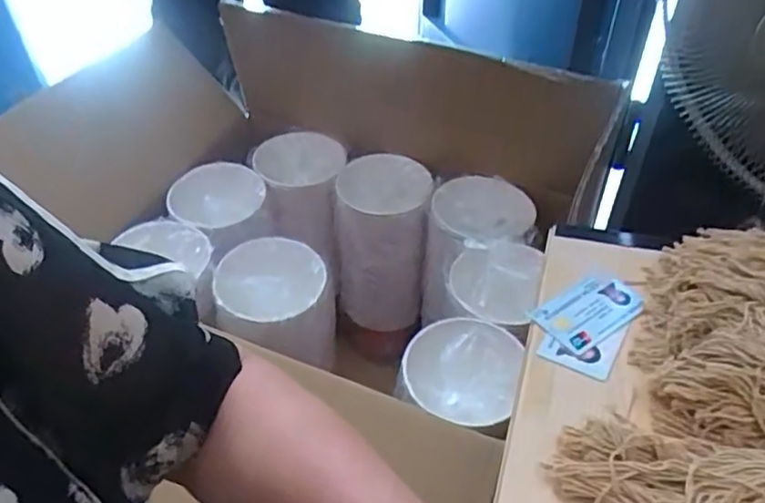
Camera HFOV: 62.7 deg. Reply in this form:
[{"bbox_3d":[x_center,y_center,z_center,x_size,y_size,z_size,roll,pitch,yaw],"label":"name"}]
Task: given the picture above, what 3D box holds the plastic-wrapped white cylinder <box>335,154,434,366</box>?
[{"bbox_3d":[0.001,0.014,1.217,0.173,0.368,0.172,-1,44,0],"label":"plastic-wrapped white cylinder"}]

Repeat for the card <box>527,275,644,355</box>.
[{"bbox_3d":[0.170,0.050,0.517,0.084,0.009,0.056,-23,49,-19],"label":"card"}]

